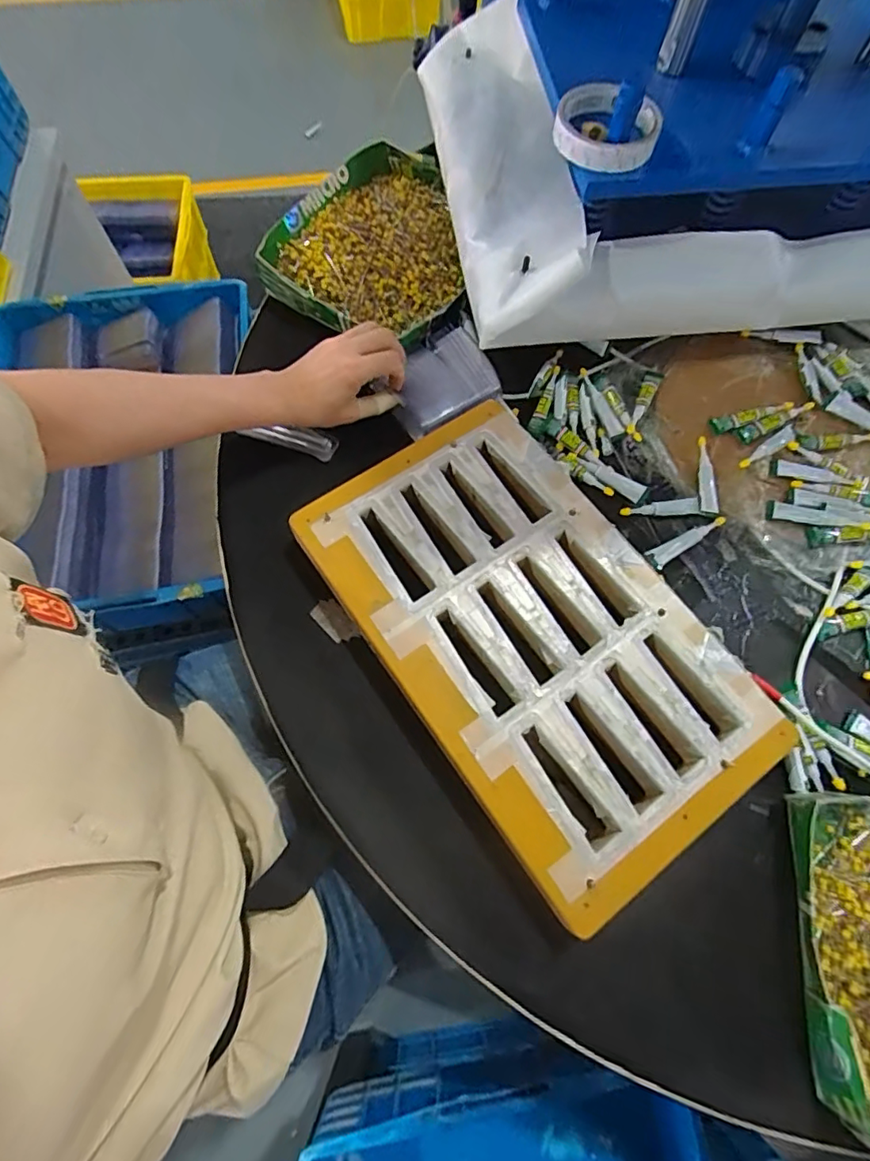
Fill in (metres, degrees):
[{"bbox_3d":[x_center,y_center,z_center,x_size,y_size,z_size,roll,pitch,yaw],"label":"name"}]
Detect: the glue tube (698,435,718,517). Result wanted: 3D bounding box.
[{"bbox_3d":[0.263,-0.101,0.529,0.016,0.007,0.083,6,68,1],"label":"glue tube"}]

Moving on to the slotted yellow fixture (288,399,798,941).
[{"bbox_3d":[0.074,0.036,0.457,0.228,0.045,0.381,-33,72,-14],"label":"slotted yellow fixture"}]

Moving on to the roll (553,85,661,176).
[{"bbox_3d":[0.146,-0.385,0.464,0.087,0.024,0.087,0,68,-1],"label":"roll"}]

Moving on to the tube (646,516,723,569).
[{"bbox_3d":[0.236,-0.038,0.508,0.091,0.013,0.017,-30,71,-12],"label":"tube"}]

